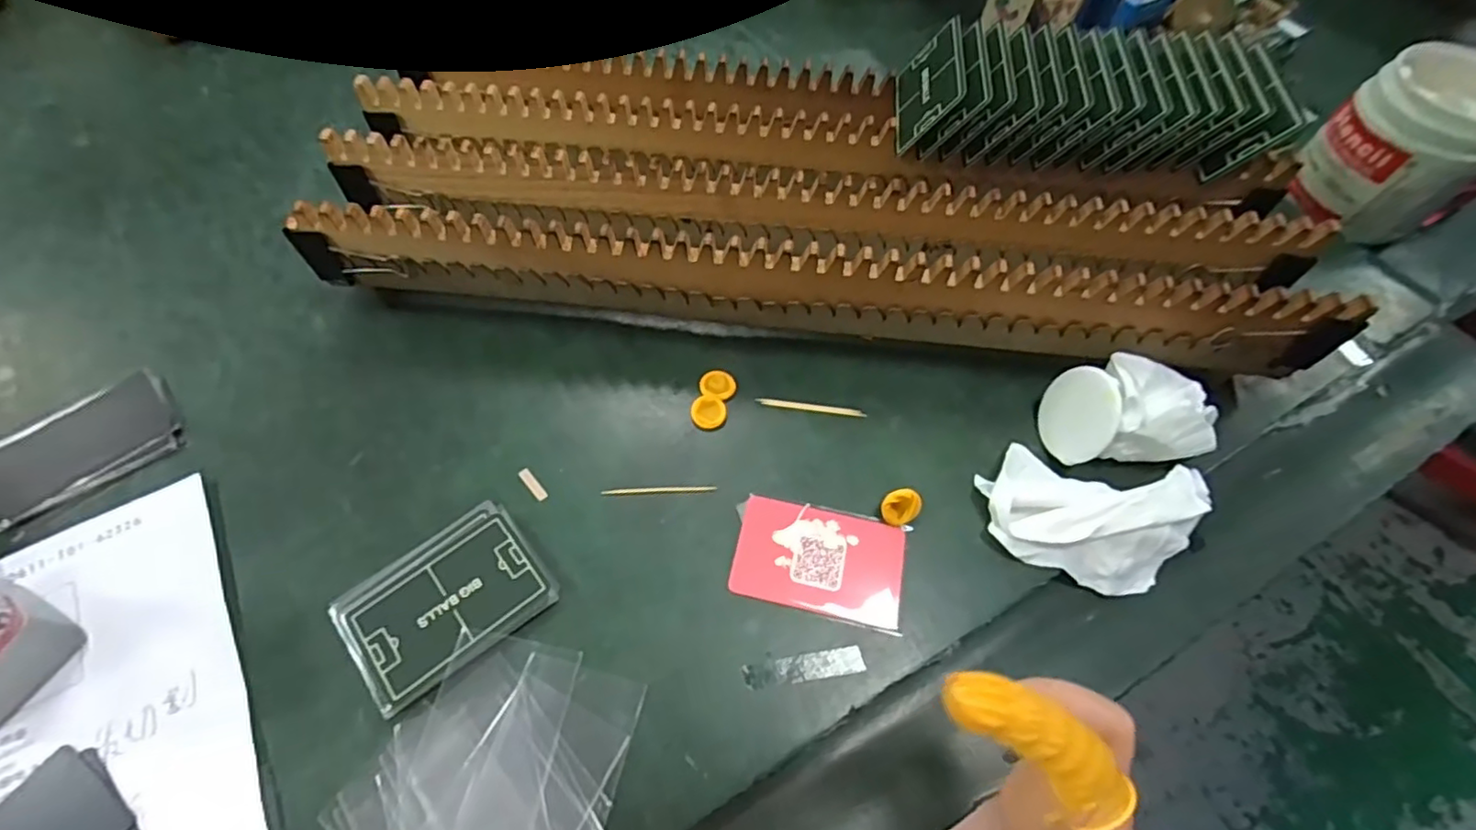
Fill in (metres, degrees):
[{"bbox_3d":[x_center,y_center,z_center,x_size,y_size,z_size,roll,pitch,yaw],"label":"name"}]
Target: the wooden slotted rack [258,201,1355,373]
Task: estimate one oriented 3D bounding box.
[{"bbox_3d":[0.038,-0.082,0.375,0.569,0.082,0.069,7,59,2],"label":"wooden slotted rack"}]

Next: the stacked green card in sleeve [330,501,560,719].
[{"bbox_3d":[-0.144,0.090,0.308,0.090,0.008,0.068,-34,66,-20],"label":"stacked green card in sleeve"}]

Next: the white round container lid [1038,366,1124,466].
[{"bbox_3d":[0.189,-0.001,0.349,0.004,0.050,0.049,3,64,-25],"label":"white round container lid"}]

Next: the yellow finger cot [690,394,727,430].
[{"bbox_3d":[-0.017,-0.002,0.368,0.020,0.006,0.020,1,59,-2],"label":"yellow finger cot"}]

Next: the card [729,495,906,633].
[{"bbox_3d":[0.043,0.075,0.328,0.087,0.004,0.055,12,59,5],"label":"card"}]

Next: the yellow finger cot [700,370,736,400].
[{"bbox_3d":[-0.012,-0.018,0.378,0.020,0.004,0.020,1,59,-2],"label":"yellow finger cot"}]

